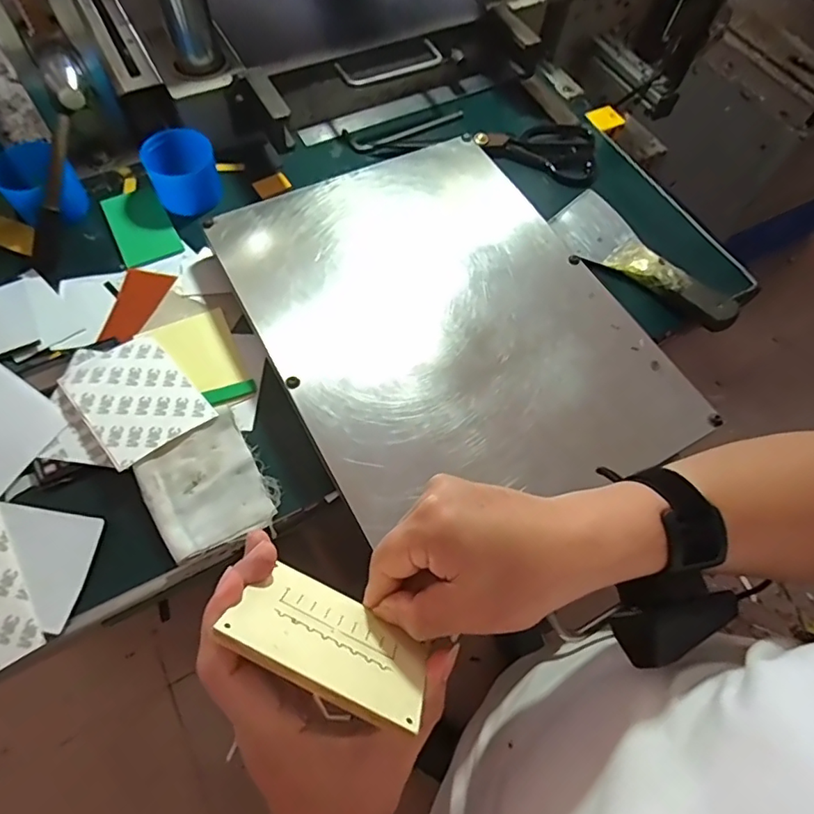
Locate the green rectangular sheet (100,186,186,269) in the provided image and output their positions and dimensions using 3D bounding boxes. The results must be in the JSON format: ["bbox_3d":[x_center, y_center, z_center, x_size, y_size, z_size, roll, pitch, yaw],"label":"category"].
[{"bbox_3d":[-0.259,-0.178,0.520,0.054,0.004,0.097,-26,67,-16],"label":"green rectangular sheet"}]

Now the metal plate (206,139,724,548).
[{"bbox_3d":[0.031,-0.078,0.451,0.282,0.011,0.361,-25,68,-16],"label":"metal plate"}]

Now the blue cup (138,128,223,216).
[{"bbox_3d":[-0.221,-0.232,0.528,0.067,0.048,0.062,-19,66,-13],"label":"blue cup"}]

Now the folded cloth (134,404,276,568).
[{"bbox_3d":[-0.153,0.059,0.401,0.080,0.014,0.093,-27,68,-16],"label":"folded cloth"}]

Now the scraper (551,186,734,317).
[{"bbox_3d":[0.227,-0.149,0.527,0.070,0.032,0.201,-30,68,-17],"label":"scraper"}]

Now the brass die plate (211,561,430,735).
[{"bbox_3d":[-0.036,0.115,0.266,0.095,0.068,0.004,27,102,2],"label":"brass die plate"}]

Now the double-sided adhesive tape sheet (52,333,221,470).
[{"bbox_3d":[-0.217,-0.010,0.426,0.080,0.004,0.109,-35,67,-26],"label":"double-sided adhesive tape sheet"}]

